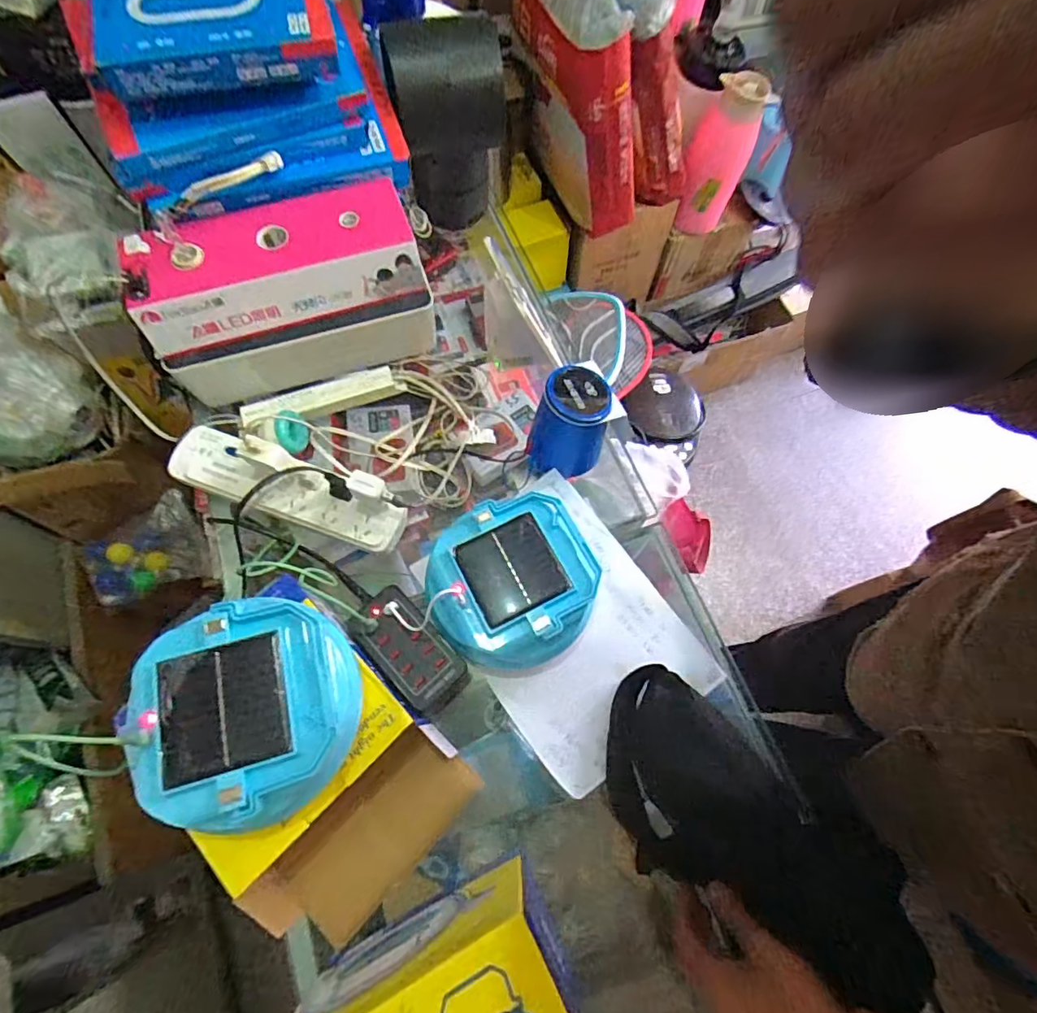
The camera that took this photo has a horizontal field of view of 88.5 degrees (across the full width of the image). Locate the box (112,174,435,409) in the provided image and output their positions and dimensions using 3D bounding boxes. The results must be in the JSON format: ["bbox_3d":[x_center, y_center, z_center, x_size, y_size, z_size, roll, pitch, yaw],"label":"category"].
[{"bbox_3d":[-0.263,-0.250,0.626,0.291,0.150,0.137,-17,70,-9],"label":"box"}]

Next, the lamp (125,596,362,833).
[{"bbox_3d":[-0.219,0.160,0.430,0.159,0.066,0.165,1,68,-2],"label":"lamp"}]

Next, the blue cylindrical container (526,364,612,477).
[{"bbox_3d":[0.061,-0.092,0.603,0.084,0.109,0.081,1,68,-2],"label":"blue cylindrical container"}]

